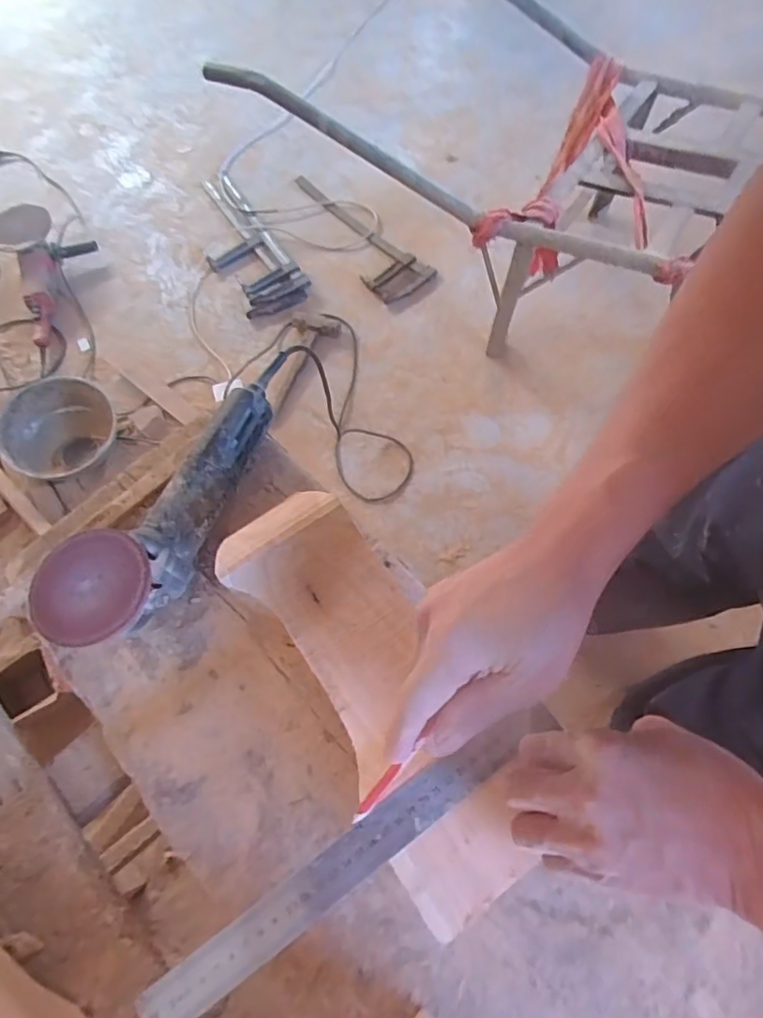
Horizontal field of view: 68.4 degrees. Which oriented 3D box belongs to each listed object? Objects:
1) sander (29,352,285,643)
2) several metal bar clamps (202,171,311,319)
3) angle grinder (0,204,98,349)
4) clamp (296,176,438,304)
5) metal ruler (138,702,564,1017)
[{"bbox_3d":[-0.185,-0.020,0.538,0.088,0.079,0.345,23,58,9],"label":"sander"},{"bbox_3d":[-0.413,-0.768,1.612,0.193,0.040,0.549,-33,68,-8],"label":"several metal bar clamps"},{"bbox_3d":[-0.900,-0.660,1.527,0.218,0.140,0.400,-24,67,-5],"label":"angle grinder"},{"bbox_3d":[-0.097,-0.757,1.577,0.550,0.058,0.184,39,76,18],"label":"clamp"},{"bbox_3d":[-0.015,0.211,0.351,0.291,0.006,0.034,-33,73,-11],"label":"metal ruler"}]

